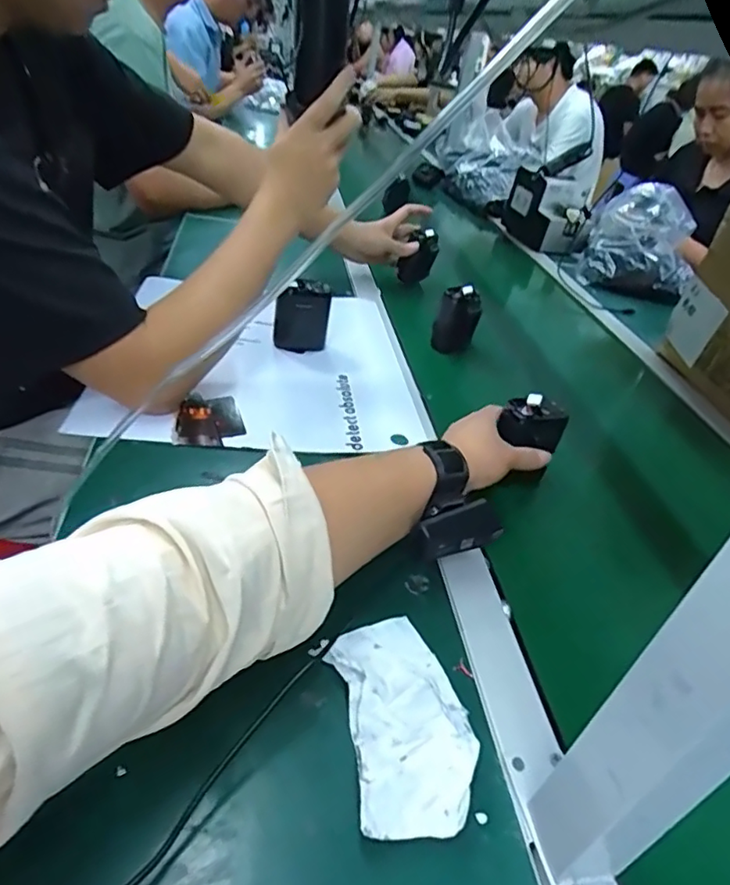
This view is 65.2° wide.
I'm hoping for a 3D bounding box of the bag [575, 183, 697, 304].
[{"bbox_3d":[0.595,-0.440,1.217,0.208,0.145,0.295,20,36,14],"label":"bag"}]

